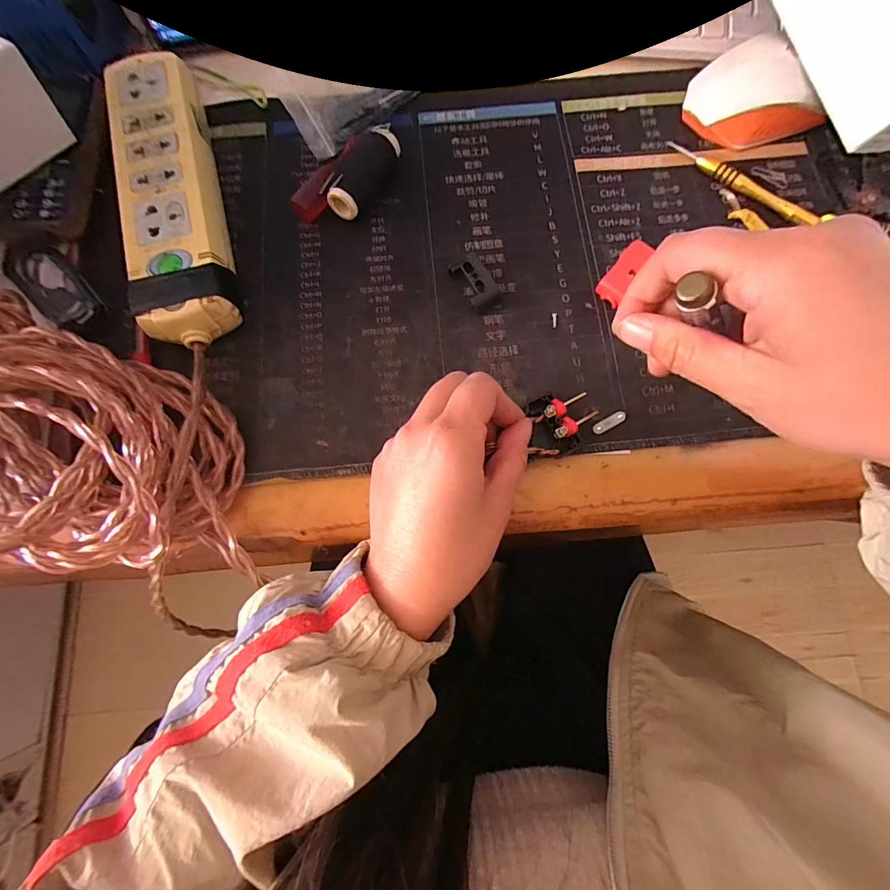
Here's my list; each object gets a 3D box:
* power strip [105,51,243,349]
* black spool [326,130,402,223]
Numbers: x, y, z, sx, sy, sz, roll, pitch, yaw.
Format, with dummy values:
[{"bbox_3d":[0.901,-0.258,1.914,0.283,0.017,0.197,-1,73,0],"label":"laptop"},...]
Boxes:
[{"bbox_3d":[-0.180,-0.163,0.272,0.060,0.036,0.214,-16,79,-4],"label":"power strip"},{"bbox_3d":[-0.054,-0.185,0.279,0.023,0.028,0.065,28,79,6],"label":"black spool"}]

